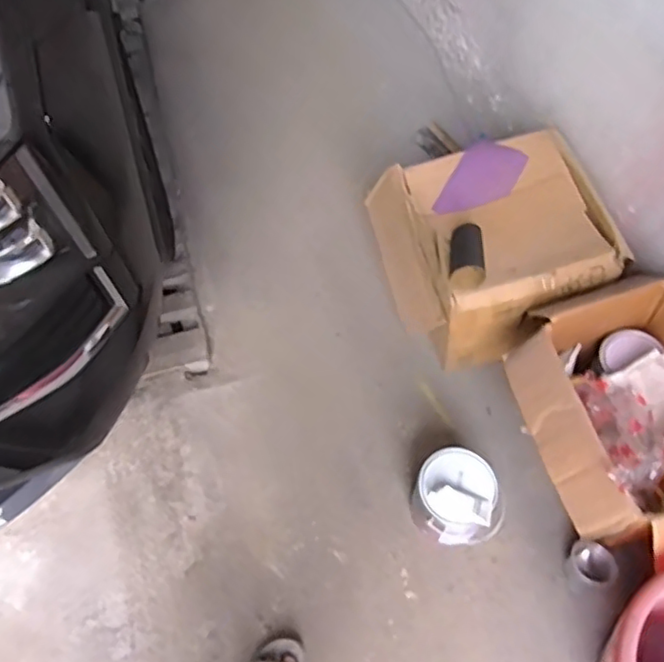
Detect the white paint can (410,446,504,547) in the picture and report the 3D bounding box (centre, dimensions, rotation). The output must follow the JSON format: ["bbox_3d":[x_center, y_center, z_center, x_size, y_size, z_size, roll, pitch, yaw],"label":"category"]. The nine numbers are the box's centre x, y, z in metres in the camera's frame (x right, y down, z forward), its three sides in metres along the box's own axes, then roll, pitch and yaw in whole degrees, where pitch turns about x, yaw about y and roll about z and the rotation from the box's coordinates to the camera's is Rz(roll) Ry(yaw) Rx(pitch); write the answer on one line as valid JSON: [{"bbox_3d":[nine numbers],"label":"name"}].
[{"bbox_3d":[0.248,0.349,1.261,0.155,0.183,0.175,-20,62,-11],"label":"white paint can"}]

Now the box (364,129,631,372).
[{"bbox_3d":[0.366,-0.195,1.450,0.437,0.284,0.446,-17,62,-10],"label":"box"}]

